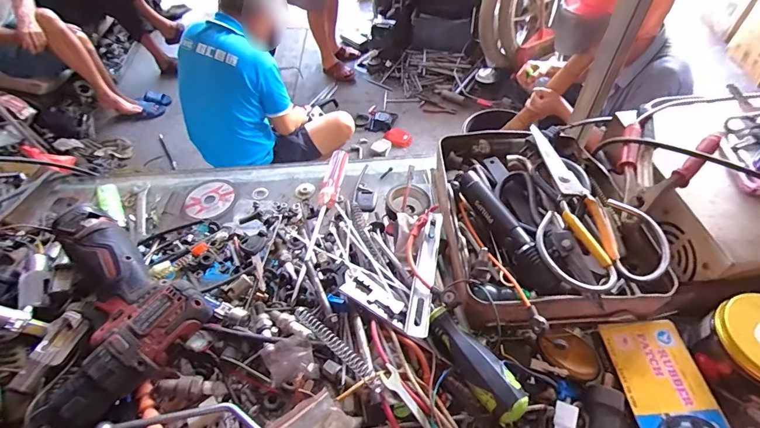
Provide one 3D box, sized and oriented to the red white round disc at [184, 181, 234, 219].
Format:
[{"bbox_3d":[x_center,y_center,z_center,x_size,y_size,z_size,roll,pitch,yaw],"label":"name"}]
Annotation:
[{"bbox_3d":[-0.234,-0.019,0.526,0.062,0.008,0.063,-1,52,2],"label":"red white round disc"}]

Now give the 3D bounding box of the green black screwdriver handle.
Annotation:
[{"bbox_3d":[0.081,0.127,0.333,0.032,0.026,0.105,-29,56,-19],"label":"green black screwdriver handle"}]

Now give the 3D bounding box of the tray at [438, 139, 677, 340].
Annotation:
[{"bbox_3d":[0.169,-0.006,0.423,0.206,0.064,0.268,-5,52,-1],"label":"tray"}]

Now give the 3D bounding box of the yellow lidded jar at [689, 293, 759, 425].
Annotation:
[{"bbox_3d":[0.332,0.129,0.341,0.080,0.072,0.085,-1,52,2],"label":"yellow lidded jar"}]

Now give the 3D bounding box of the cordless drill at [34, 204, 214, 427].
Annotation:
[{"bbox_3d":[-0.286,0.095,0.376,0.194,0.059,0.149,27,58,22],"label":"cordless drill"}]

